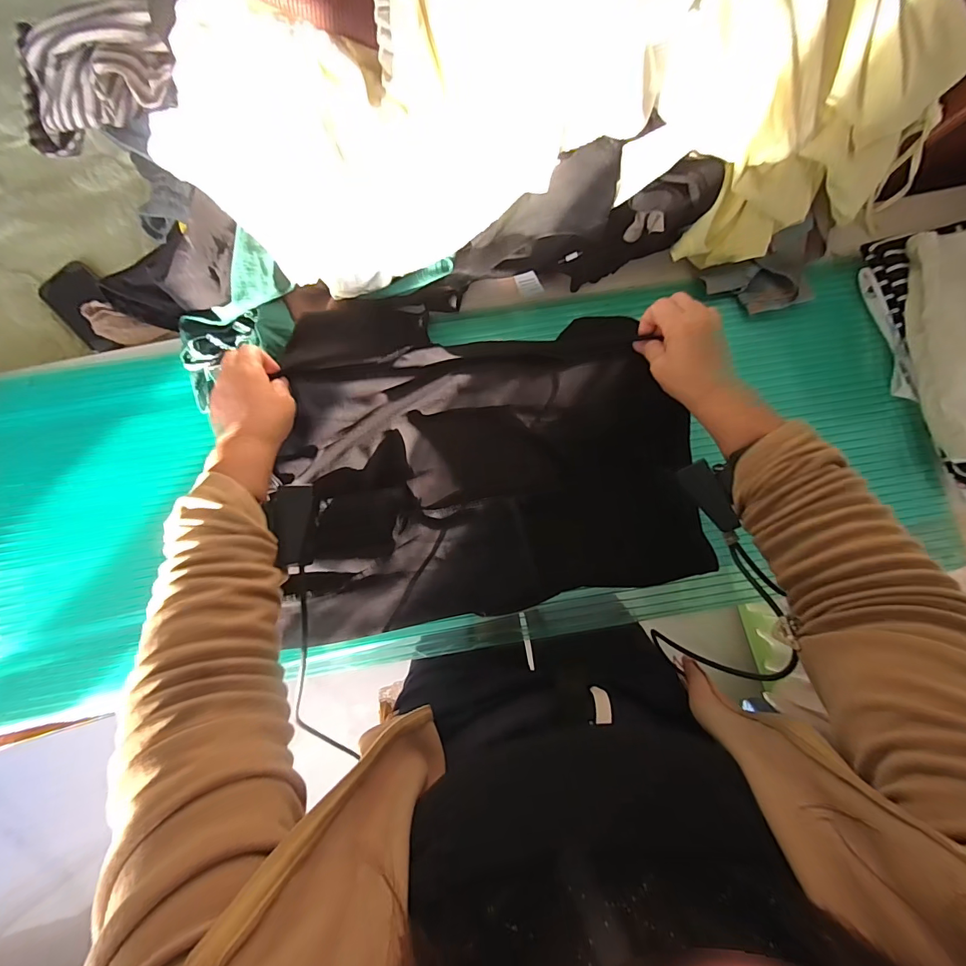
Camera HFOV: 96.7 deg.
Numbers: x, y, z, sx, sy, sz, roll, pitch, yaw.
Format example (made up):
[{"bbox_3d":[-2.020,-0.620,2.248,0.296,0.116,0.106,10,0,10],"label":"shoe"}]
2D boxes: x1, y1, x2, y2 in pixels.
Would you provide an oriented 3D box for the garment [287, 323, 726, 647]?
[{"bbox_3d":[0.002,-0.014,0.488,0.448,0.053,0.305,-11,80,-2],"label":"garment"}]

